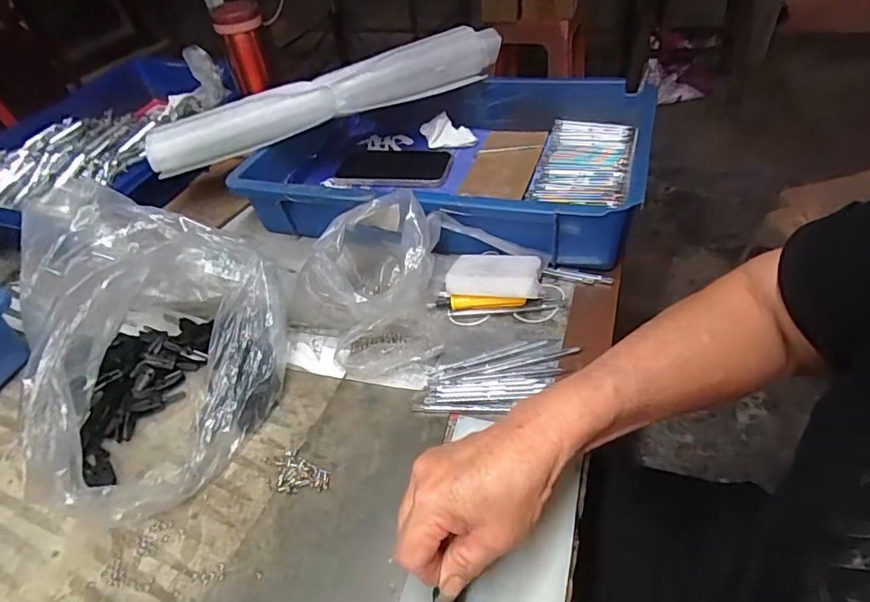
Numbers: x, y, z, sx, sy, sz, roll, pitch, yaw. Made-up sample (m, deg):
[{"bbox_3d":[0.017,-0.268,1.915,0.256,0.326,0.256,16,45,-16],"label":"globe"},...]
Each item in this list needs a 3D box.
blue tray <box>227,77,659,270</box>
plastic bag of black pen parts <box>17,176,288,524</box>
[{"bbox_3d":[0.008,-0.160,0.607,0.433,0.086,0.283,8,46,15],"label":"blue tray"},{"bbox_3d":[-0.232,0.021,0.431,0.190,0.140,0.247,-32,49,-23],"label":"plastic bag of black pen parts"}]

